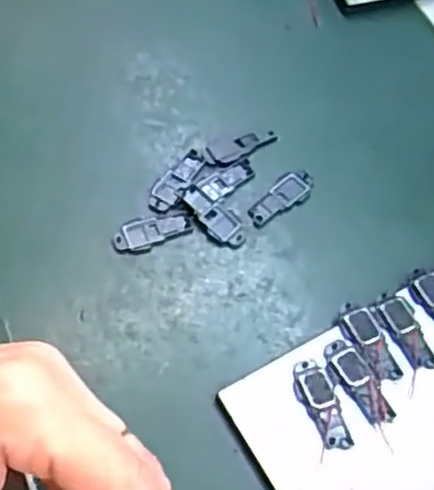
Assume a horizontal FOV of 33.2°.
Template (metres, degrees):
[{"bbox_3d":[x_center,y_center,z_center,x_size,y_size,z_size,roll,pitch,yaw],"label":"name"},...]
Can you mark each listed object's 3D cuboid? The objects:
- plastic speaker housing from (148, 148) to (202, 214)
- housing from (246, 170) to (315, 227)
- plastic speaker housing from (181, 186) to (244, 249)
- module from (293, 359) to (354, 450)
[{"bbox_3d":[-0.021,-0.033,0.367,0.014,0.004,0.041,27,64,14],"label":"plastic speaker housing"},{"bbox_3d":[0.032,-0.024,0.367,0.040,0.004,0.016,-37,67,-19],"label":"housing"},{"bbox_3d":[-0.002,-0.014,0.357,0.017,0.004,0.038,-41,69,-21],"label":"plastic speaker housing"},{"bbox_3d":[0.044,0.067,0.308,0.015,0.004,0.040,-14,62,-9],"label":"module"}]

